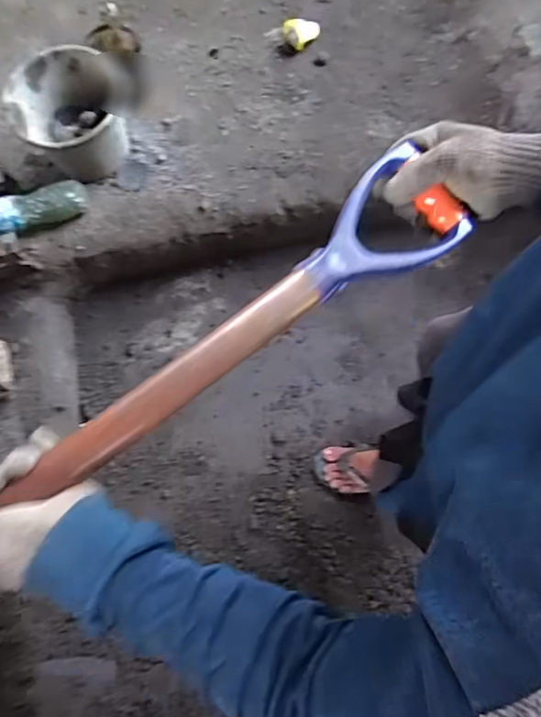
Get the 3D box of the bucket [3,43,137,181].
[{"bbox_3d":[-0.451,-0.575,1.272,0.291,0.182,0.269,0,76,2],"label":"bucket"}]

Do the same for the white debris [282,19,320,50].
[{"bbox_3d":[0.082,-0.856,1.401,0.096,0.050,0.064,-2,76,1],"label":"white debris"}]

